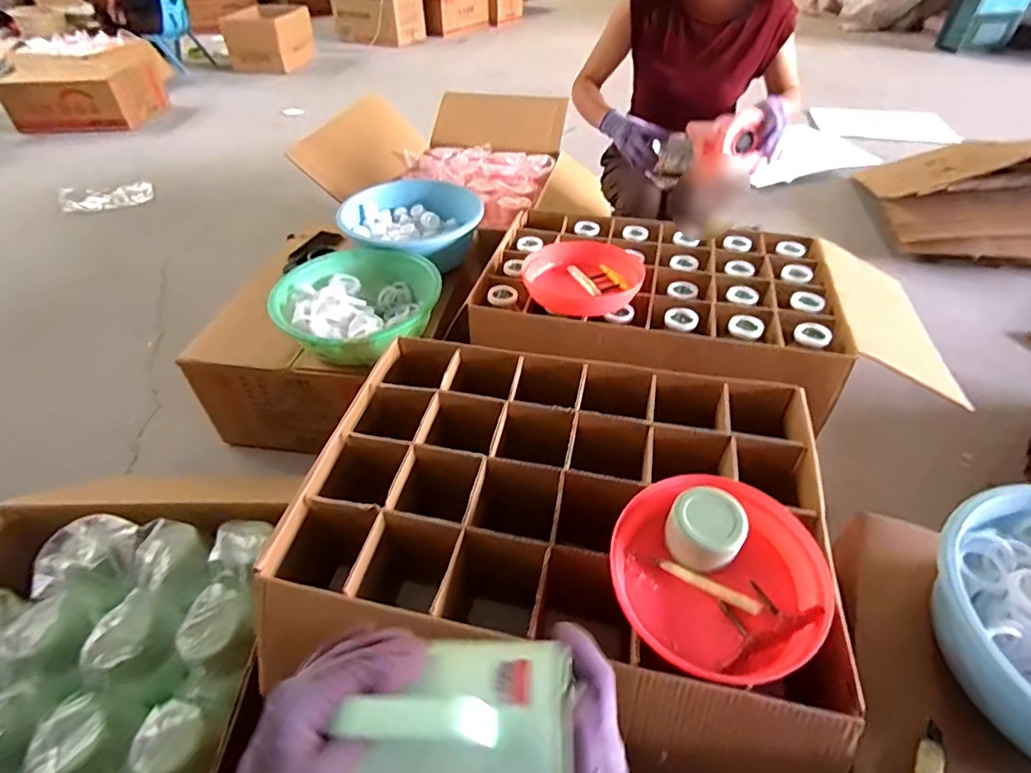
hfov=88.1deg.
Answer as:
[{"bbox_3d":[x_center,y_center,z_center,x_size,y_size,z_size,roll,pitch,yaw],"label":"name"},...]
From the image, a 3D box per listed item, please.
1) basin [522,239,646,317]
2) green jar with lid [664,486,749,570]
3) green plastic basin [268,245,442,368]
[{"bbox_3d":[0.151,-0.245,1.104,0.224,0.055,0.291,12,45,14],"label":"basin"},{"bbox_3d":[0.226,0.171,0.637,0.086,0.062,0.077,15,46,17],"label":"green jar with lid"},{"bbox_3d":[-0.347,-0.185,1.177,0.352,0.104,0.352,-1,43,1],"label":"green plastic basin"}]

